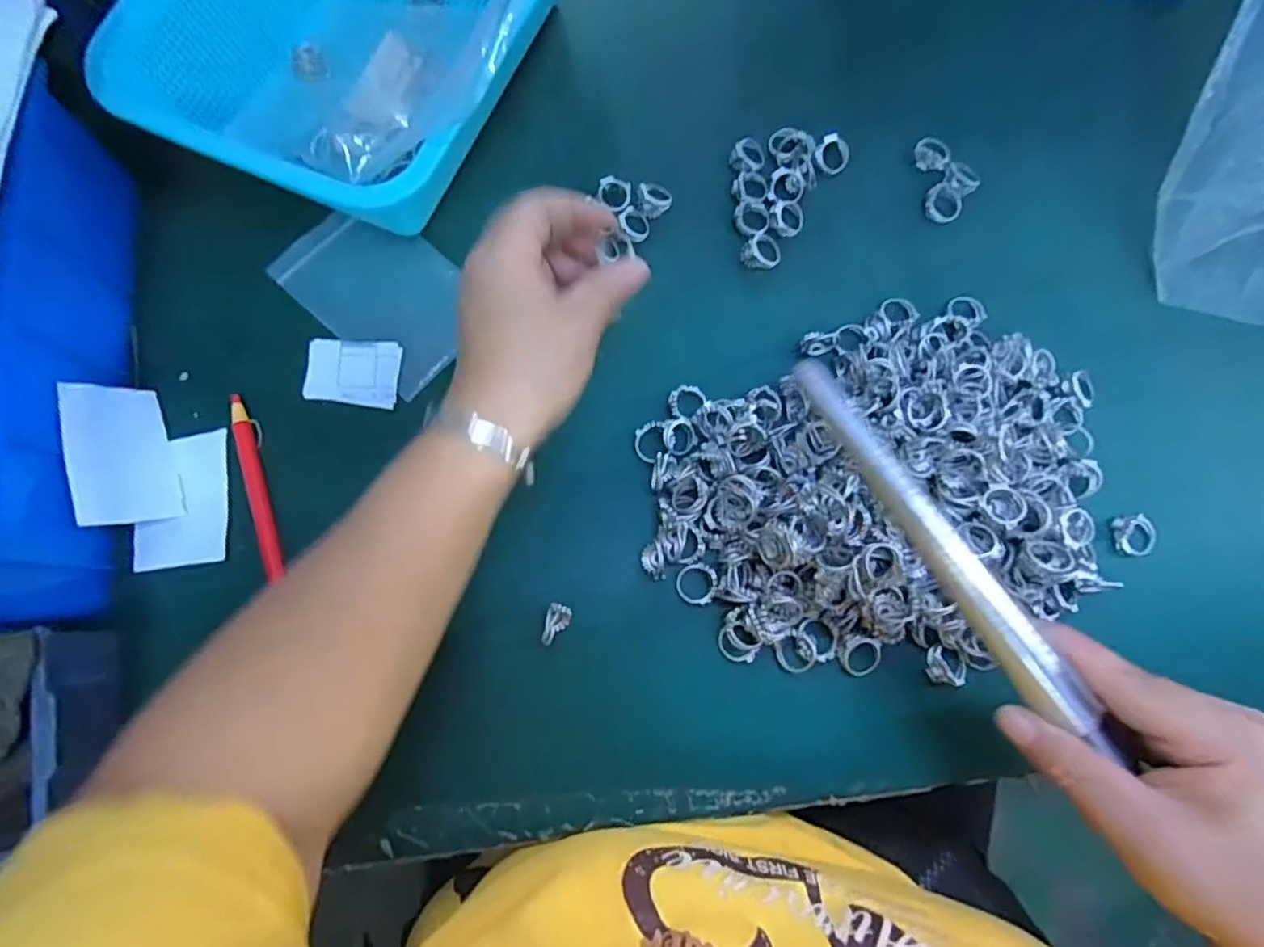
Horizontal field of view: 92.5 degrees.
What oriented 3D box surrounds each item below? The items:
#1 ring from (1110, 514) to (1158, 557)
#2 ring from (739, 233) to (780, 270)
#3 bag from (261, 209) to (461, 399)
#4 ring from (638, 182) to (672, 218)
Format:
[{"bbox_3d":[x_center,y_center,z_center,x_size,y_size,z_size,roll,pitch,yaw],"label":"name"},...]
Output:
[{"bbox_3d":[0.285,0.035,0.342,0.025,0.006,0.023,0,77,1],"label":"ring"},{"bbox_3d":[0.080,-0.140,0.375,0.025,0.008,0.023,0,77,1],"label":"ring"},{"bbox_3d":[-0.147,-0.109,0.359,0.119,0.005,0.077,40,80,7],"label":"bag"},{"bbox_3d":[0.015,-0.172,0.378,0.020,0.010,0.023,2,77,1],"label":"ring"}]

